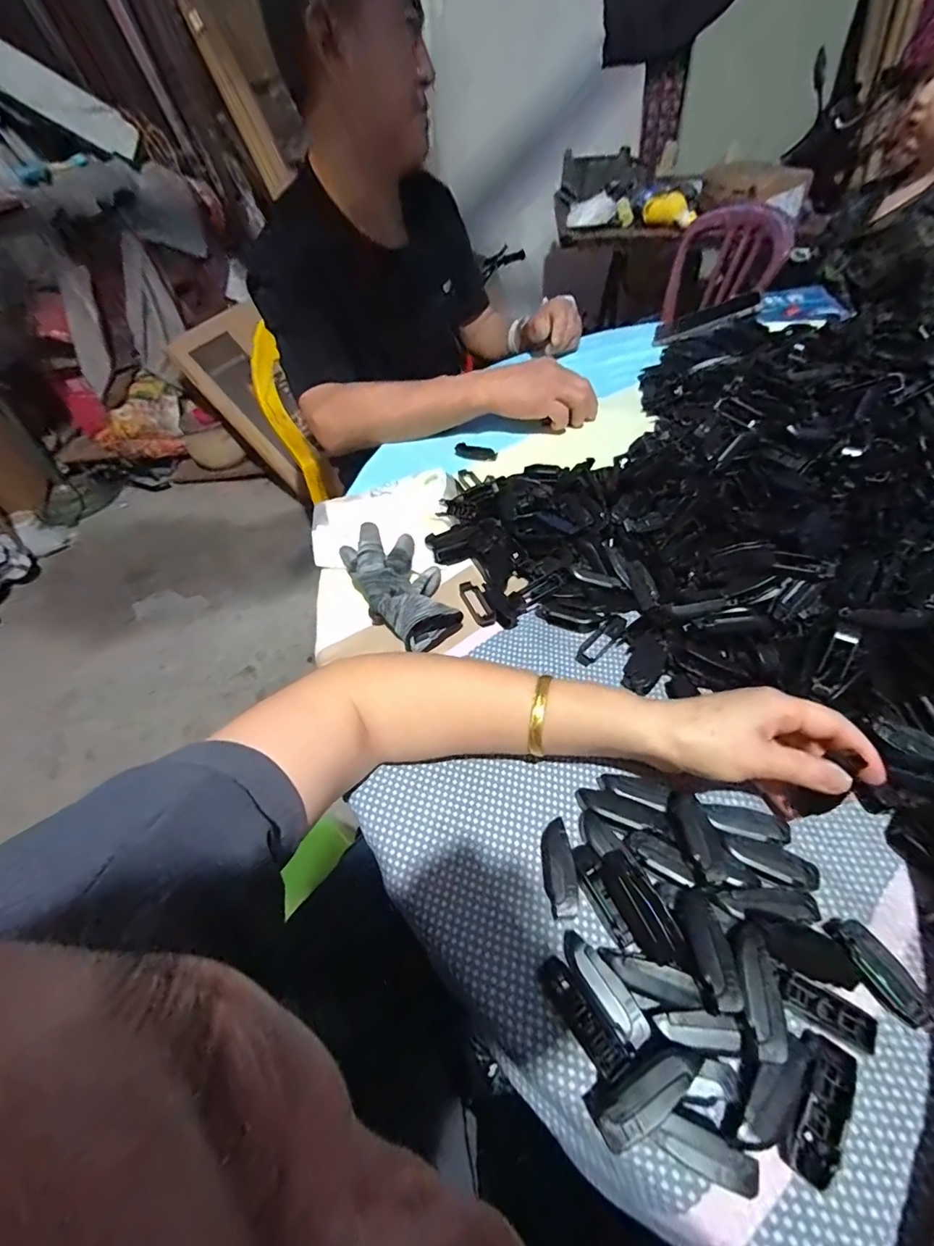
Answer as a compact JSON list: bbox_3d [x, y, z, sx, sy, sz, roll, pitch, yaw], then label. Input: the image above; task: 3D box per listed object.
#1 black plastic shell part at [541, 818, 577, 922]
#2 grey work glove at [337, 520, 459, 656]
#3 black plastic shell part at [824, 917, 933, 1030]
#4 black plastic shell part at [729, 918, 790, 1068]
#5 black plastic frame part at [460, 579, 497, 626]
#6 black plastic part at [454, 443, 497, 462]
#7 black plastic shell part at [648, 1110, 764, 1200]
[{"bbox_3d":[0.056,0.151,0.298,0.018,0.017,0.052,-5,49,2],"label":"black plastic shell part"},{"bbox_3d":[-0.062,-0.042,0.440,0.076,0.037,0.146,-23,51,-15],"label":"grey work glove"},{"bbox_3d":[0.217,0.184,0.253,0.017,0.018,0.051,-23,51,-13],"label":"black plastic shell part"},{"bbox_3d":[0.144,0.180,0.239,0.018,0.012,0.058,7,40,9],"label":"black plastic shell part"},{"bbox_3d":[0.009,-0.020,0.441,0.019,0.006,0.054,-19,50,-10],"label":"black plastic frame part"},{"bbox_3d":[0.011,-0.220,0.620,0.057,0.008,0.019,16,53,19],"label":"black plastic part"},{"bbox_3d":[0.107,0.238,0.217,0.044,0.014,0.014,17,53,20],"label":"black plastic shell part"}]

